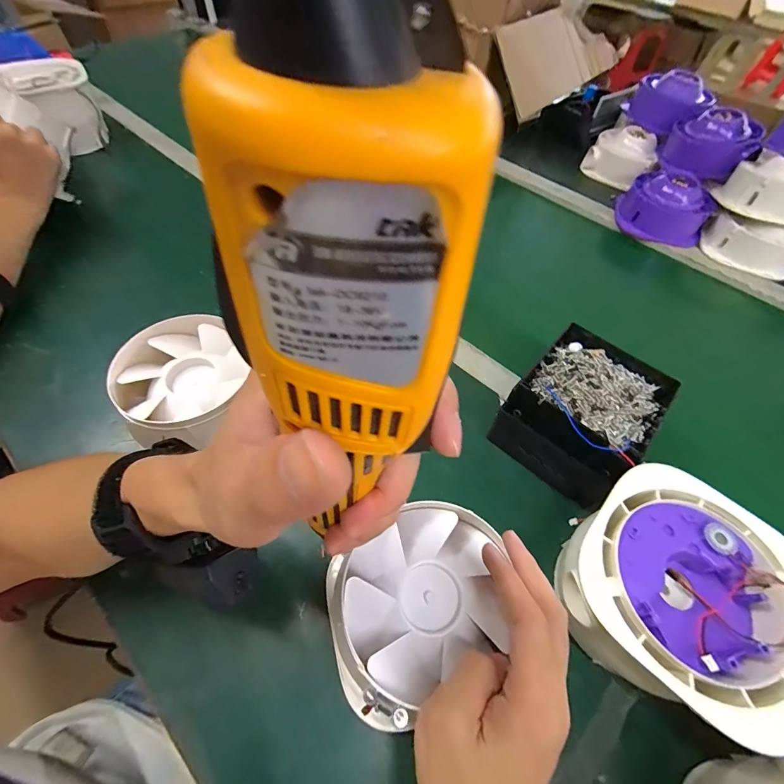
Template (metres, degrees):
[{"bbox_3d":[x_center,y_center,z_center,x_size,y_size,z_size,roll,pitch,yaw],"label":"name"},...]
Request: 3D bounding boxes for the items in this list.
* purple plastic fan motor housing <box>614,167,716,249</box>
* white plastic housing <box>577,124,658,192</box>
[{"bbox_3d":[0.458,-0.313,0.628,0.133,0.073,0.110,31,59,16],"label":"purple plastic fan motor housing"},{"bbox_3d":[0.431,-0.442,0.707,0.115,0.073,0.067,38,62,20],"label":"white plastic housing"}]

